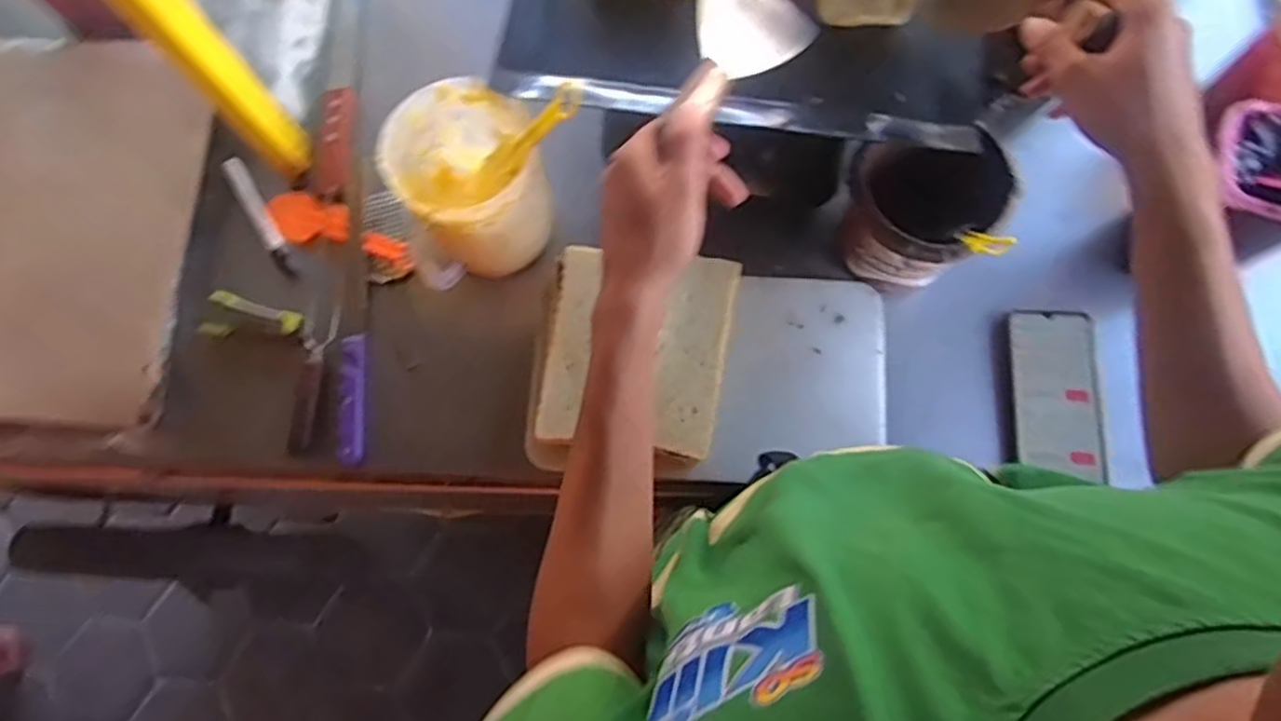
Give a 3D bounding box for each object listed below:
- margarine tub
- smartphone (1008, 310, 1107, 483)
[{"bbox_3d":[-0.149,-0.157,0.662,0.120,0.126,0.129,-1,75,4],"label":"margarine tub"},{"bbox_3d":[0.373,0.027,0.657,0.074,0.006,0.150,2,76,2],"label":"smartphone"}]

